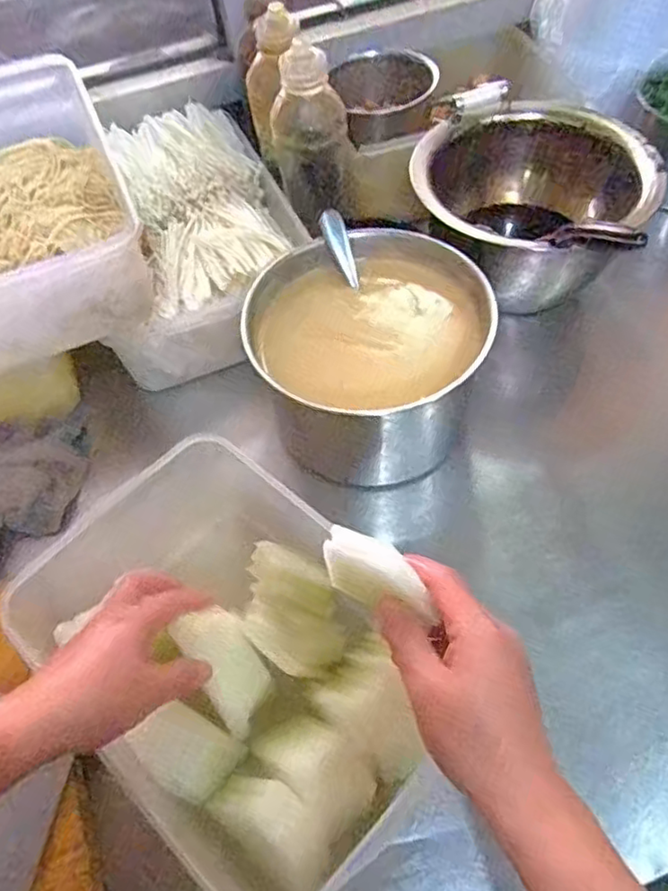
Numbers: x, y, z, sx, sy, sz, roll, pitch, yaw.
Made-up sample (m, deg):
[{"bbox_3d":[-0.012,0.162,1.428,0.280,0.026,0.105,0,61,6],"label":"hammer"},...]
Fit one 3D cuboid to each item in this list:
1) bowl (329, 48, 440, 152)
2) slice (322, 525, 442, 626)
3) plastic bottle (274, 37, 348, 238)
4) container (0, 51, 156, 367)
[{"bbox_3d":[0.061,-0.390,0.724,0.113,0.054,0.115,-2,58,3],"label":"bowl"},{"bbox_3d":[0.026,0.072,0.348,0.070,0.019,0.030,27,59,25],"label":"slice"},{"bbox_3d":[-0.019,-0.288,0.607,0.066,0.153,0.070,17,61,15],"label":"plastic bottle"},{"bbox_3d":[-0.308,-0.221,0.593,0.217,0.098,0.354,-21,59,-9],"label":"container"}]

